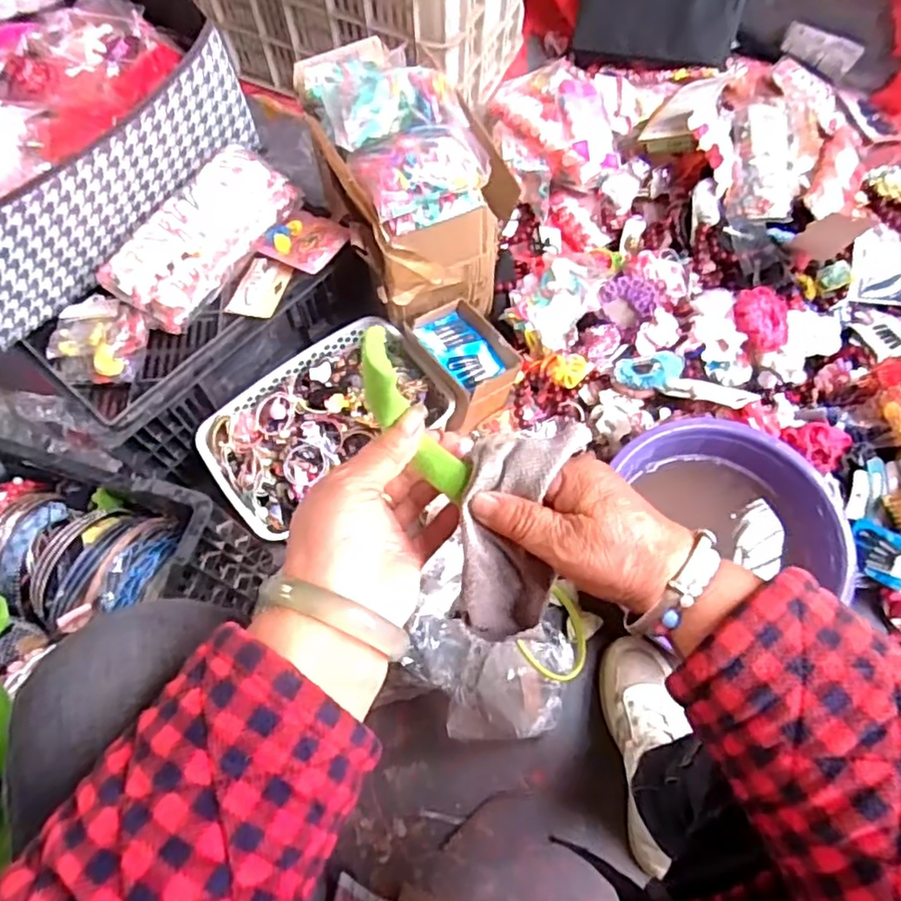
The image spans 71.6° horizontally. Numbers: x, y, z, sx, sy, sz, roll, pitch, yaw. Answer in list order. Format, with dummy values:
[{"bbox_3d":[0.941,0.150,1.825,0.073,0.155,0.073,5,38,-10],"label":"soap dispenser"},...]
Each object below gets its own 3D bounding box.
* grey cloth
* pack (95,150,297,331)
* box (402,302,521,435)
[{"bbox_3d":[0.034,0.052,0.340,0.057,0.033,0.131,7,107,3],"label":"grey cloth"},{"bbox_3d":[-0.286,-0.245,0.716,0.102,0.064,0.226,30,71,11],"label":"pack"},{"bbox_3d":[0.018,-0.118,0.827,0.112,0.077,0.139,-31,71,-12],"label":"box"}]

